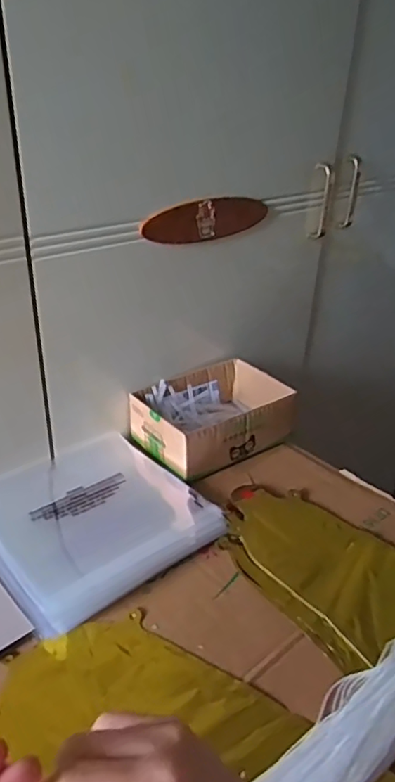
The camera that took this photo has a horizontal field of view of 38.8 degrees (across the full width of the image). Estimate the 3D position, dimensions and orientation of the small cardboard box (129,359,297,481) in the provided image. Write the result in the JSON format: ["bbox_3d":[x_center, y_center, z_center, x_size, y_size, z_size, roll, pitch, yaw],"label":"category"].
[{"bbox_3d":[0.022,0.033,0.743,0.193,0.069,0.139,-20,37,-33],"label":"small cardboard box"}]

